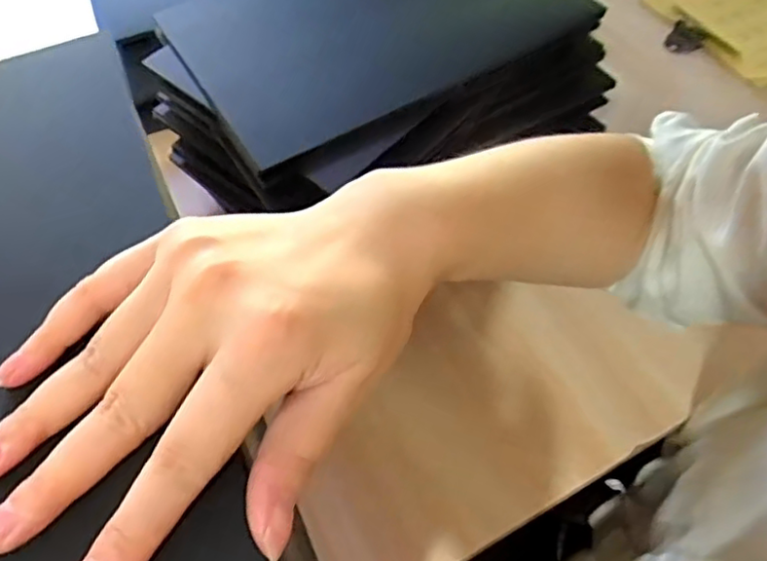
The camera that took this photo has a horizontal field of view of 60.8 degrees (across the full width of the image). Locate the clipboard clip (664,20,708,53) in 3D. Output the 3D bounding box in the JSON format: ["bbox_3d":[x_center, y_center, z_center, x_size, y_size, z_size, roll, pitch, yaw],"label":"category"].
[{"bbox_3d":[0.320,-0.256,0.690,0.036,0.016,0.032,23,61,17],"label":"clipboard clip"}]

